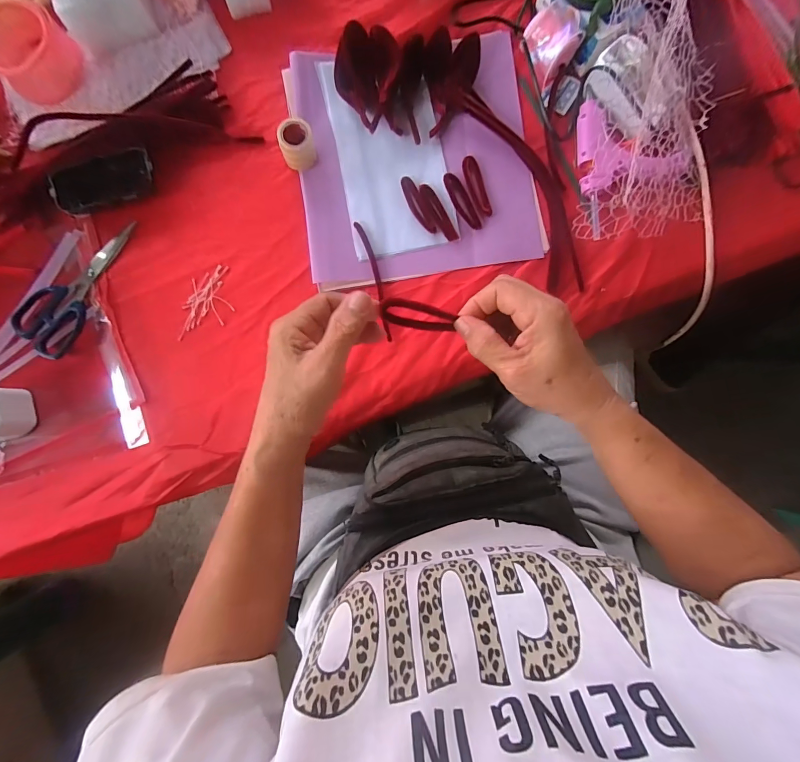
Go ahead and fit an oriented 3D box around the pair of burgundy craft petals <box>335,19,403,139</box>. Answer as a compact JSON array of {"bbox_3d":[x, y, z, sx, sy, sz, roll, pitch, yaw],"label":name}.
[{"bbox_3d":[-0.036,-0.329,0.418,0.073,0.040,0.097,-1,88,0],"label":"pair of burgundy craft petals"}]

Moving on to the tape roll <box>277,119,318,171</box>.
[{"bbox_3d":[-0.113,-0.260,0.420,0.038,0.040,0.041,0,88,1],"label":"tape roll"}]

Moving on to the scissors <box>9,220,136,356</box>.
[{"bbox_3d":[-0.373,-0.114,0.435,0.071,0.007,0.181,39,89,1],"label":"scissors"}]

